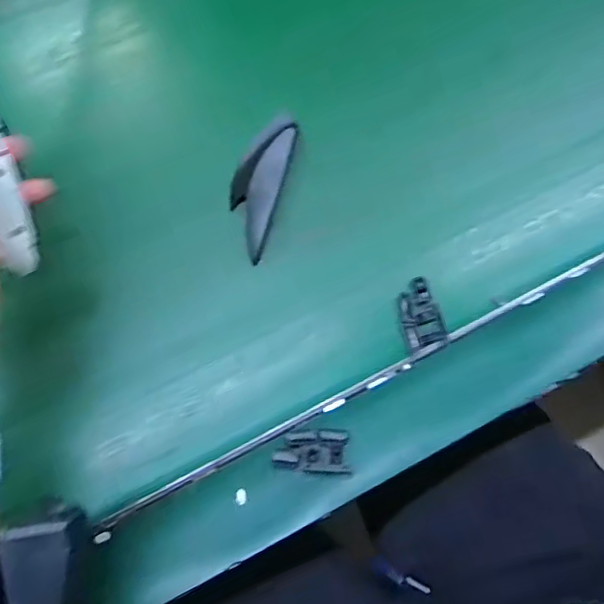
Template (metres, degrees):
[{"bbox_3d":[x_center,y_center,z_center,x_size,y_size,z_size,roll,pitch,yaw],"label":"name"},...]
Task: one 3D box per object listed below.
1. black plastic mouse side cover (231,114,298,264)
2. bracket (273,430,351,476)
[{"bbox_3d":[-0.027,-0.073,0.383,0.032,0.016,0.089,17,74,3],"label":"black plastic mouse side cover"},{"bbox_3d":[0.006,0.082,0.341,0.041,0.011,0.023,1,74,-2],"label":"bracket"}]

